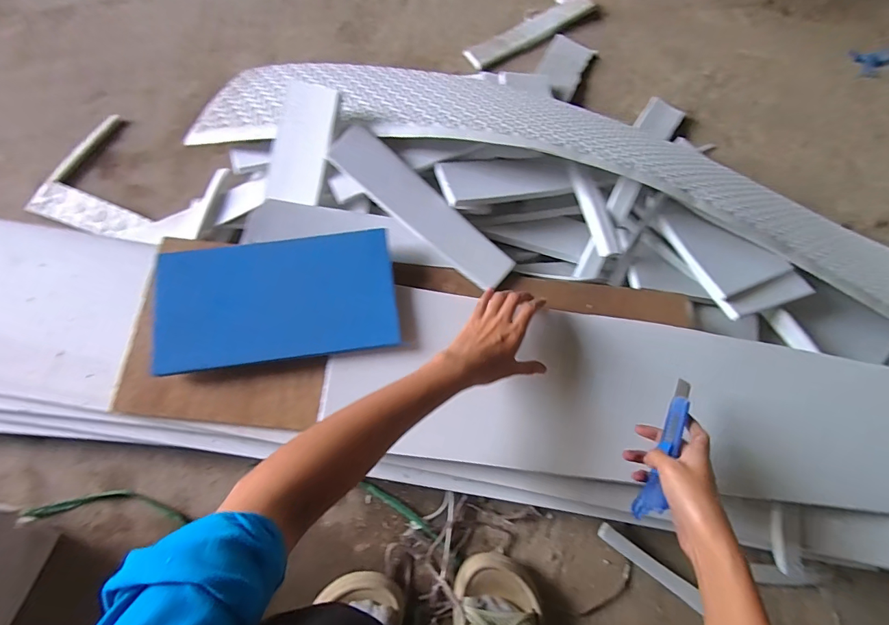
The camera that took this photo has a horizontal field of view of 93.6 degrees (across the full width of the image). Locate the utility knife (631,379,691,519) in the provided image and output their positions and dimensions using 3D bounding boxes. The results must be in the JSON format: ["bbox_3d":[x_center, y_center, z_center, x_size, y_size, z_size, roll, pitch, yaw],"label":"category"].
[{"bbox_3d":[0.233,0.141,0.437,0.019,0.023,0.152,26,74,6],"label":"utility knife"}]

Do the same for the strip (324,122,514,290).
[{"bbox_3d":[-0.029,-0.140,0.567,0.283,0.011,0.063,41,86,0],"label":"strip"}]

